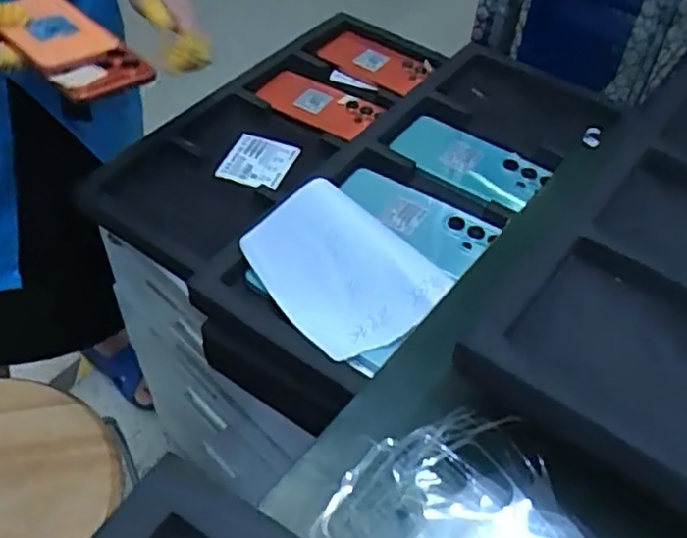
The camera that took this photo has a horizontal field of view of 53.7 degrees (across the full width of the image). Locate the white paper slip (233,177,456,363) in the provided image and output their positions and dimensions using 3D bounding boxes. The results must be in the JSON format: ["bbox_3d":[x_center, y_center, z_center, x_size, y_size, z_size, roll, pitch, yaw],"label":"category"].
[{"bbox_3d":[-0.003,-0.001,0.575,0.120,0.015,0.162,-38,70,-13],"label":"white paper slip"}]

